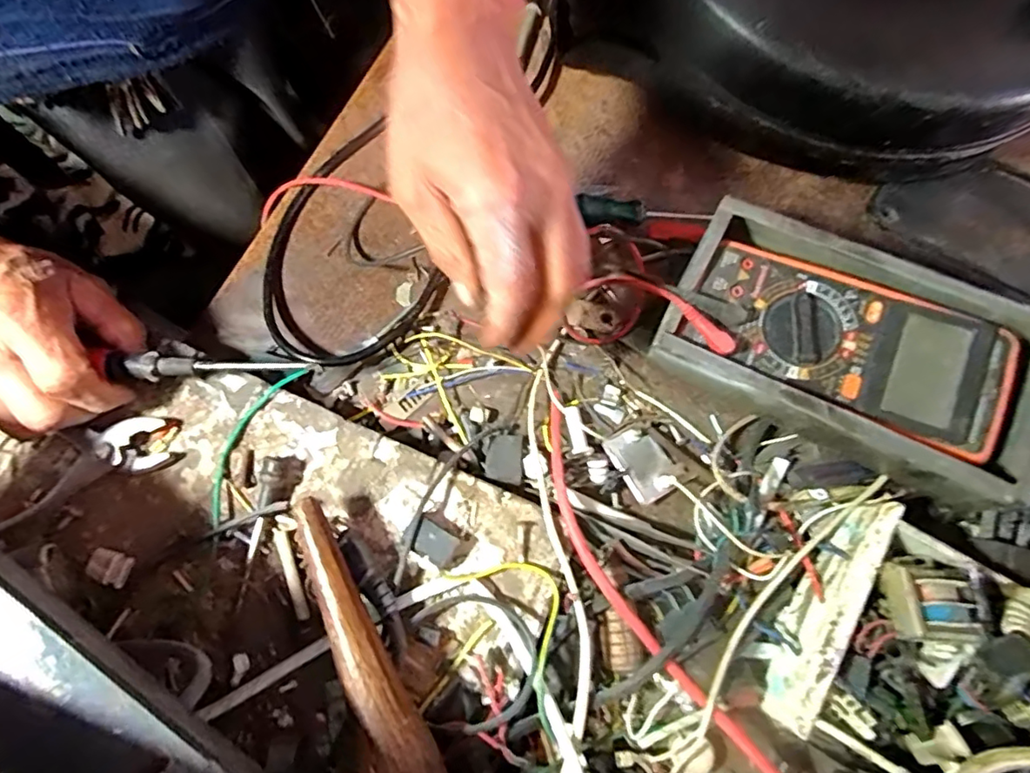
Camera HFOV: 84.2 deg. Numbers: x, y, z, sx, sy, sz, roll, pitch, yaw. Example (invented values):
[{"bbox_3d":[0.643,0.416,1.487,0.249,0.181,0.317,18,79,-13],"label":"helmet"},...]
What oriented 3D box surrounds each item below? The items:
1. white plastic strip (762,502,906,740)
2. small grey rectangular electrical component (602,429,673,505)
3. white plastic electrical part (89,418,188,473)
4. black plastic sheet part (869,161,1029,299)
[{"bbox_3d":[0.171,0.121,0.312,0.022,0.034,0.127,30,76,7],"label":"white plastic strip"},{"bbox_3d":[0.080,0.048,0.360,0.033,0.010,0.044,-34,77,-10],"label":"small grey rectangular electrical component"},{"bbox_3d":[-0.219,0.034,0.327,0.047,0.014,0.031,-16,75,-6],"label":"white plastic electrical part"},{"bbox_3d":[0.337,-0.109,0.389,0.161,0.010,0.093,33,76,8],"label":"black plastic sheet part"}]

